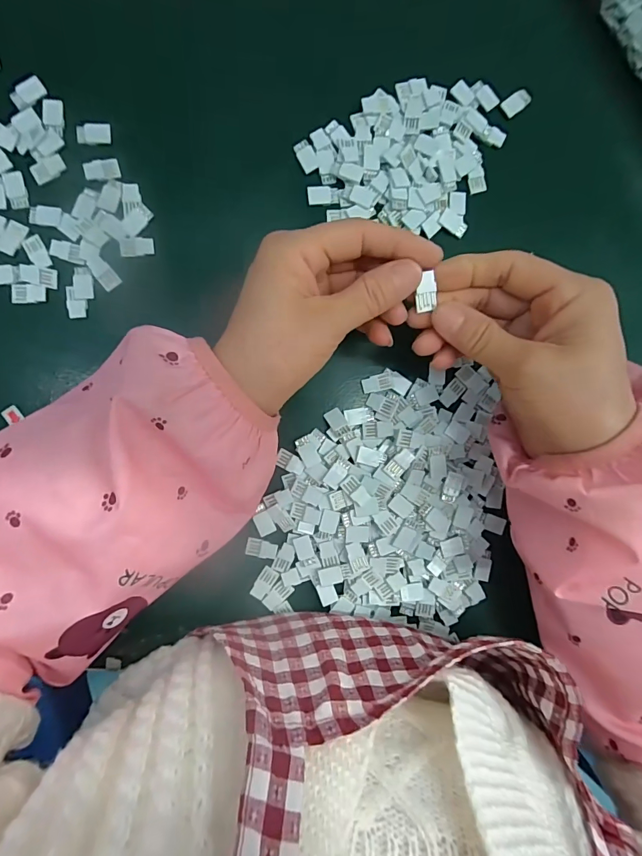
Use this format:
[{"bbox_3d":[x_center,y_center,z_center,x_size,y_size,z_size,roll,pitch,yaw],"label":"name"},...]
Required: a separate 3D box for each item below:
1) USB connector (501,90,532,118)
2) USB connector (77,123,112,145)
[{"bbox_3d":[0.137,-0.228,0.288,0.020,0.004,0.012,-37,93,-4],"label":"USB connector"},{"bbox_3d":[-0.145,-0.189,0.263,0.020,0.004,0.013,-6,90,-5],"label":"USB connector"}]

